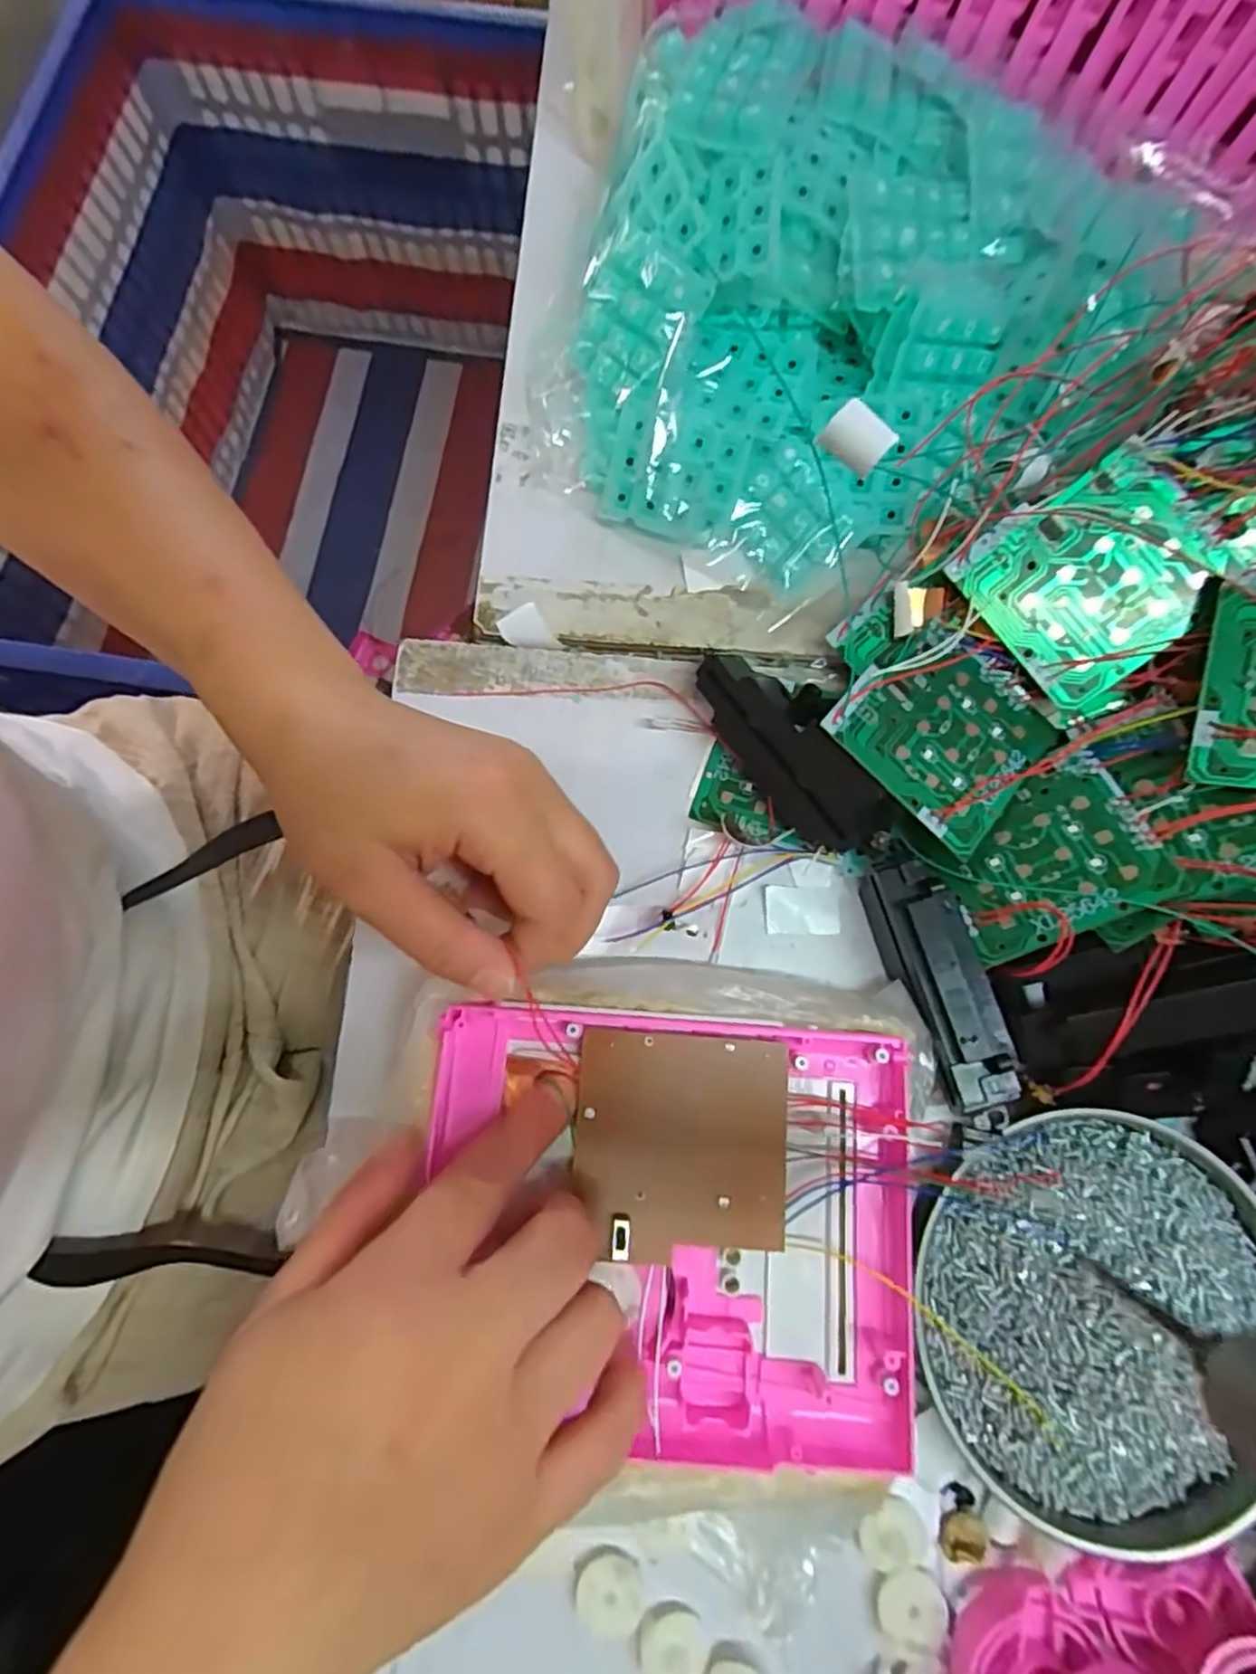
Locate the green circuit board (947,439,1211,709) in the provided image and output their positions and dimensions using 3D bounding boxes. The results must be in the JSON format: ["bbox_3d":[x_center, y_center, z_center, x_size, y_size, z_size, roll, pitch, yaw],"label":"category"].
[{"bbox_3d":[0.170,-0.096,0.264,0.069,0.004,0.072,-41,87,20],"label":"green circuit board"}]

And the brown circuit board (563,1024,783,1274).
[{"bbox_3d":[0.018,0.105,0.244,0.072,0.008,0.071,5,77,1],"label":"brown circuit board"}]

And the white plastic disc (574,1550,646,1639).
[{"bbox_3d":[-0.006,0.262,0.246,0.023,0.005,0.022,0,77,0],"label":"white plastic disc"}]

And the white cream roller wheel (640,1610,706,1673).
[{"bbox_3d":[0.015,0.279,0.243,0.021,0.004,0.021,0,77,0],"label":"white cream roller wheel"}]

